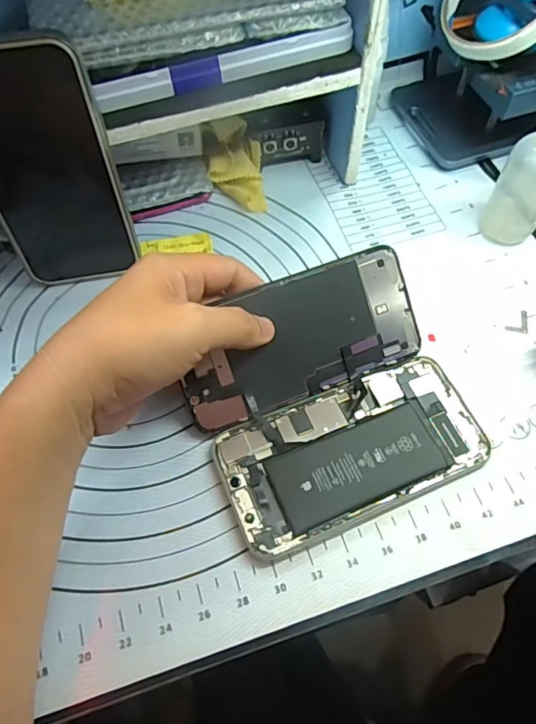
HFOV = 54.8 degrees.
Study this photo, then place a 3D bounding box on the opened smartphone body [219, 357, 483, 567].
[{"bbox_3d":[0.047,0.050,0.295,0.145,0.009,0.074,-22,63,-10],"label":"opened smartphone body"}]

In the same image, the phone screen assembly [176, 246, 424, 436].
[{"bbox_3d":[0.018,-0.014,0.301,0.142,0.004,0.069,-20,98,-8],"label":"phone screen assembly"}]

